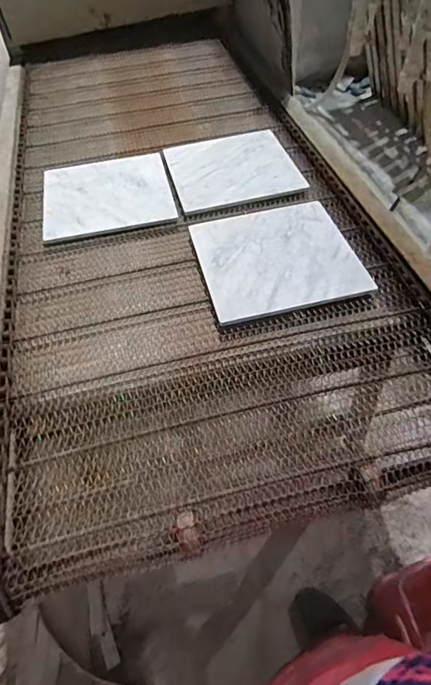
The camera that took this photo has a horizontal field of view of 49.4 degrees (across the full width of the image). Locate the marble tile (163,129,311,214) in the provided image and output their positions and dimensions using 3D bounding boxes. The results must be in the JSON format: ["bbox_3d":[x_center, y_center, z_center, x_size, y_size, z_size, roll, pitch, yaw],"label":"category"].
[{"bbox_3d":[0.040,-0.448,1.183,0.304,0.006,0.300,-14,51,-7],"label":"marble tile"}]

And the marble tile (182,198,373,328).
[{"bbox_3d":[0.123,-0.177,0.949,0.301,0.012,0.304,-13,51,-5],"label":"marble tile"}]

